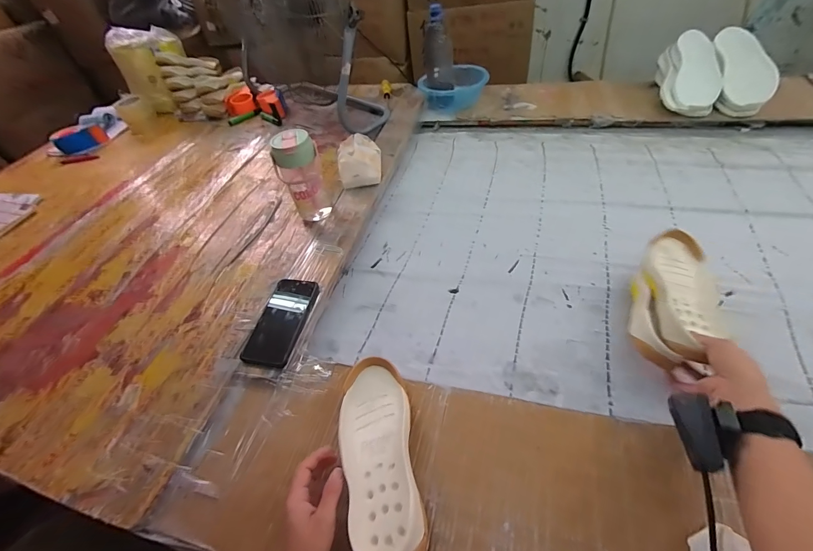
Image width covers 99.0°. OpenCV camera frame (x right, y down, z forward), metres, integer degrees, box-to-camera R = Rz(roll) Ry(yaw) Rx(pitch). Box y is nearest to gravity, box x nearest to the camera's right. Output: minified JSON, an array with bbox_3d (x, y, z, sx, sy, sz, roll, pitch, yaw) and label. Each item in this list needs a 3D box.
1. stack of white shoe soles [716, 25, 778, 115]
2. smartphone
[{"bbox_3d":[0.885,-0.563,0.921,0.103,0.064,0.303,6,70,12],"label":"stack of white shoe soles"},{"bbox_3d":[-0.213,0.075,0.598,0.079,0.011,0.165,9,55,8],"label":"smartphone"}]

